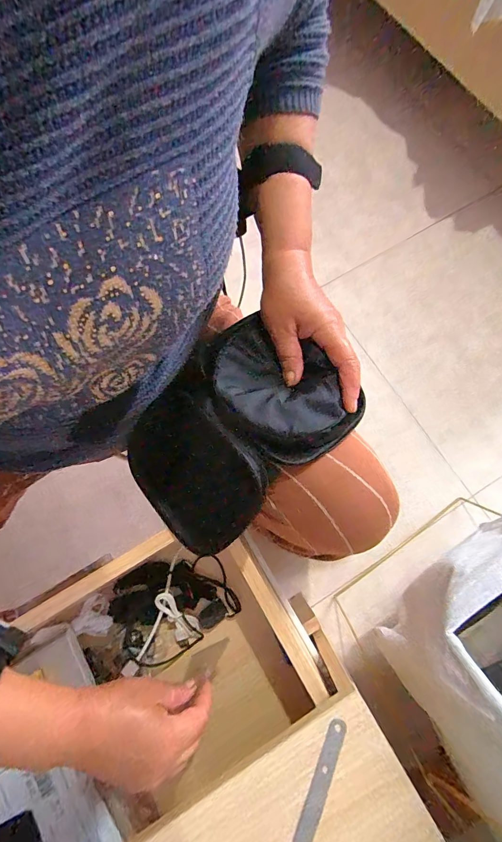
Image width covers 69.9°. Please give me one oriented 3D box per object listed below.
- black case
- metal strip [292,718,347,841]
[{"bbox_3d":[-0.017,0.011,0.342,0.207,0.069,0.143,-41,79,-9],"label":"black case"},{"bbox_3d":[0.060,0.322,0.316,0.016,0.004,0.107,21,76,15],"label":"metal strip"}]

